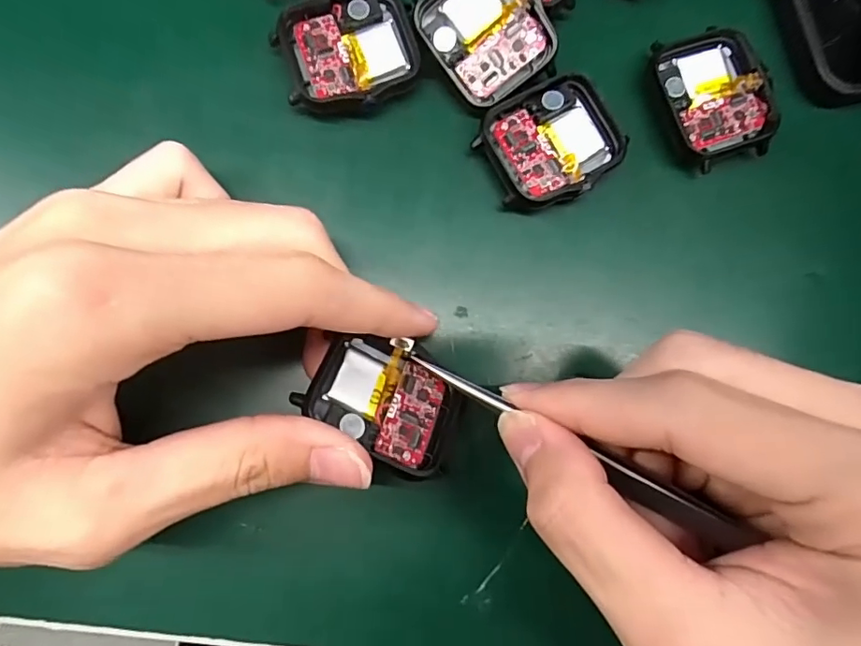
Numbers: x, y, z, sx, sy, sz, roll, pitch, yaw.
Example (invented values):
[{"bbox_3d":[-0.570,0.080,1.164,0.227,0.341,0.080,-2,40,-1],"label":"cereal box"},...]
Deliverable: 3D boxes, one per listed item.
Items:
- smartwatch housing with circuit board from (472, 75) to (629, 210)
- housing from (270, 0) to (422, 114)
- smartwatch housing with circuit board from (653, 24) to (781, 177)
[{"bbox_3d":[0.041,-0.061,0.180,0.043,0.010,0.039,-27,84,-7],"label":"smartwatch housing with circuit board"},{"bbox_3d":[-0.028,-0.092,0.180,0.045,0.010,0.040,-18,83,-6],"label":"housing"},{"bbox_3d":[0.100,-0.080,0.188,0.035,0.013,0.046,-22,84,-6],"label":"smartwatch housing with circuit board"}]

